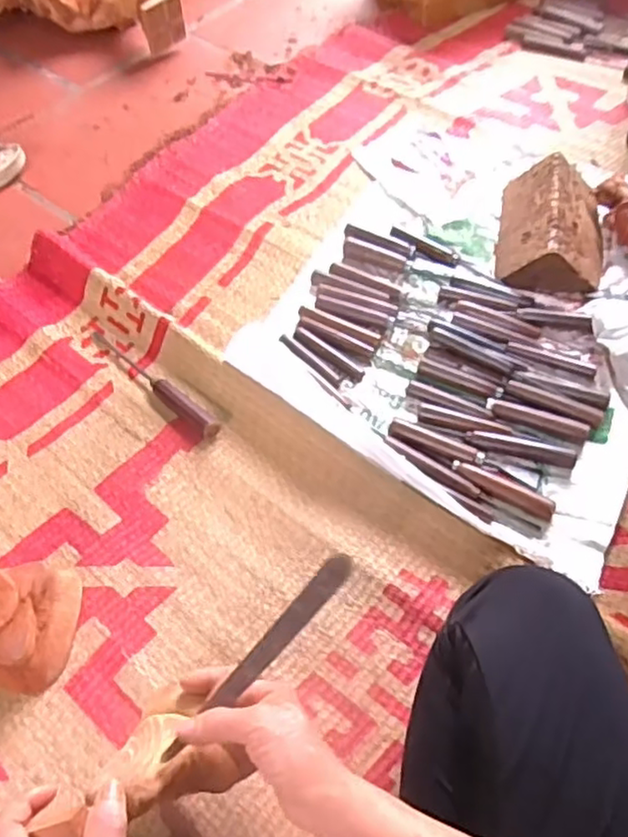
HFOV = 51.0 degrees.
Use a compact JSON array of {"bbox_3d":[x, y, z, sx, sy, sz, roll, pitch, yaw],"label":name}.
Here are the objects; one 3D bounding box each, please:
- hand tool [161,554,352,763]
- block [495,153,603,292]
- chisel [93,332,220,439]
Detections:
[{"bbox_3d":[-0.038,0.178,0.502,0.023,0.007,0.192,36,67,23],"label":"hand tool"},{"bbox_3d":[0.330,-0.272,0.901,0.137,0.060,0.199,10,58,10],"label":"block"},{"bbox_3d":[-0.207,-0.051,0.831,0.248,0.018,0.026,37,66,24],"label":"chisel"}]

